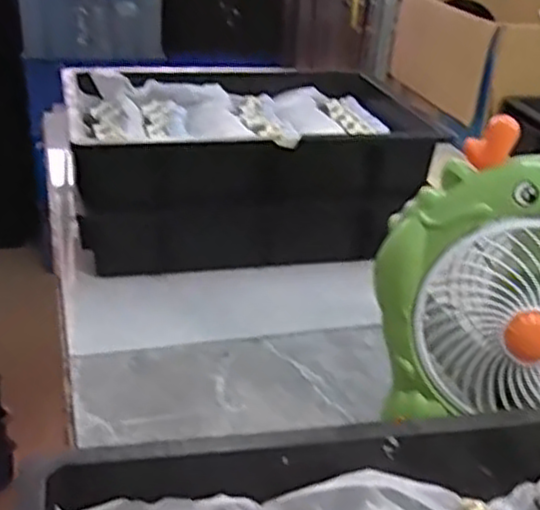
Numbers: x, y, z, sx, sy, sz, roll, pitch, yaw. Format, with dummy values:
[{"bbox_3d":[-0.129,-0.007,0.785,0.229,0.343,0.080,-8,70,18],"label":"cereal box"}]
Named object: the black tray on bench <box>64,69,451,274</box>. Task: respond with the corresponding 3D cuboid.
[{"bbox_3d":[-0.043,-0.128,1.089,0.461,0.193,0.369,0,26,-4],"label":"black tray on bench"}]

